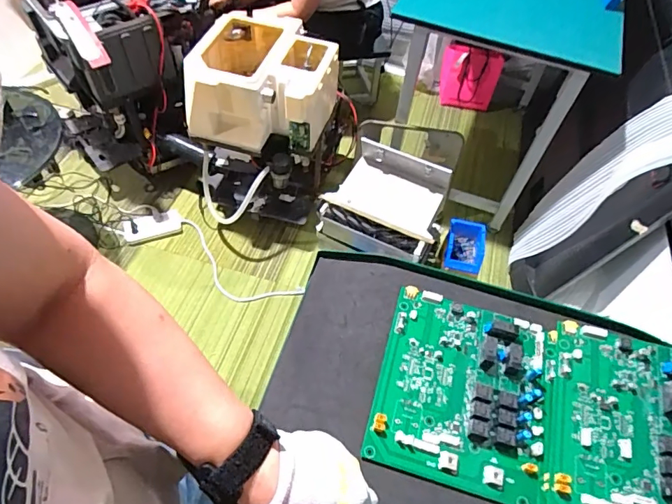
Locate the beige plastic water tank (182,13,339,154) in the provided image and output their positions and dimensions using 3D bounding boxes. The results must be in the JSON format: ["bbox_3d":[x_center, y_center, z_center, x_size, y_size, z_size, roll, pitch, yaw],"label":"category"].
[{"bbox_3d":[-0.217,-0.537,1.455,0.425,0.245,0.386,10,54,2],"label":"beige plastic water tank"}]

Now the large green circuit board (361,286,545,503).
[{"bbox_3d":[0.135,0.141,0.497,0.172,0.027,0.200,16,54,7],"label":"large green circuit board"}]

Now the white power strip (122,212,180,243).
[{"bbox_3d":[-0.655,-0.095,1.666,0.191,0.035,0.079,-12,56,-13],"label":"white power strip"}]

